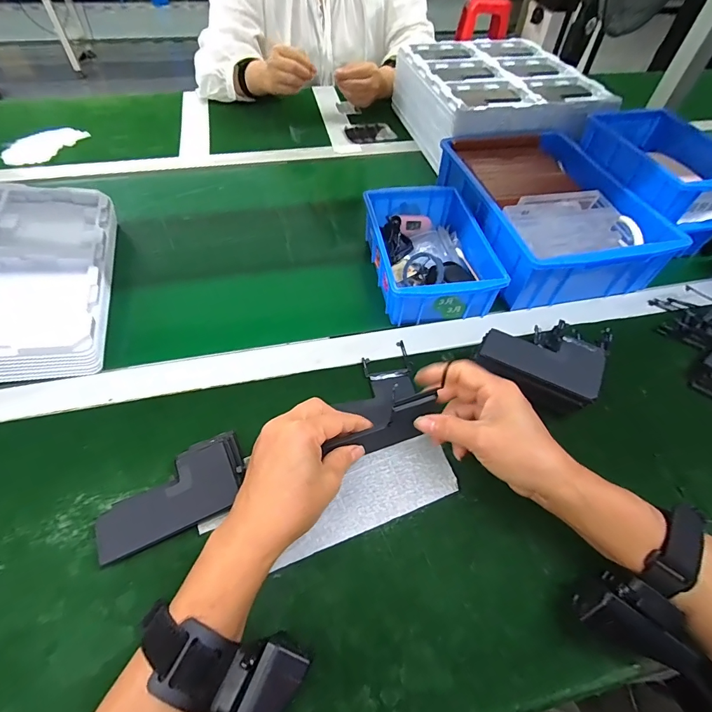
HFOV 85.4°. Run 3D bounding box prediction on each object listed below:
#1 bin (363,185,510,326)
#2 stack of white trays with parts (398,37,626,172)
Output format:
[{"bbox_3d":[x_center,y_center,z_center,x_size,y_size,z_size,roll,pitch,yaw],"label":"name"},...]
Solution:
[{"bbox_3d":[0.093,-0.134,0.495,0.139,0.063,0.197,-5,53,-8],"label":"bin"},{"bbox_3d":[0.255,-0.469,0.739,0.307,0.129,0.394,-5,54,-6],"label":"stack of white trays with parts"}]

